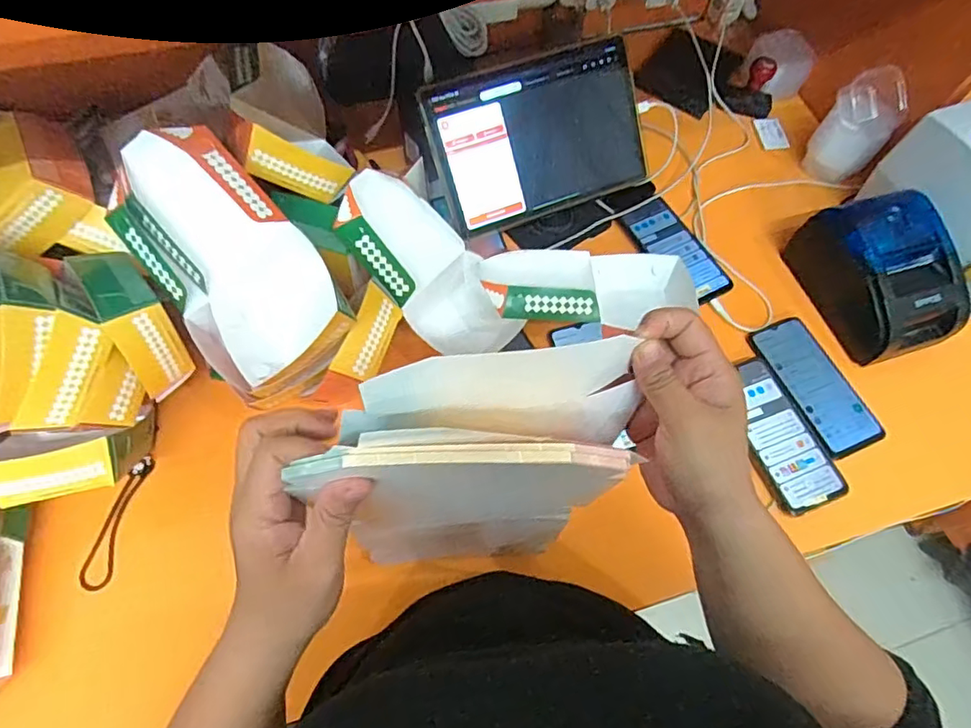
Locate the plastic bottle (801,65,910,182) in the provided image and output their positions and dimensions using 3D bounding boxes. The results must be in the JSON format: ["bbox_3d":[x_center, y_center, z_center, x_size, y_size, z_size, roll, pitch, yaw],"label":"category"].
[{"bbox_3d":[0.496,-0.314,0.758,0.084,0.128,0.076,41,69,16],"label":"plastic bottle"}]

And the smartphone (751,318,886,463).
[{"bbox_3d":[0.378,0.020,0.641,0.073,0.015,0.166,-21,67,-12],"label":"smartphone"}]

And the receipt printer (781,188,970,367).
[{"bbox_3d":[0.473,-0.109,0.660,0.123,0.099,0.181,-16,66,-10],"label":"receipt printer"}]

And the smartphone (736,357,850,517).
[{"bbox_3d":[0.321,0.074,0.614,0.076,0.010,0.167,-18,66,-11],"label":"smartphone"}]

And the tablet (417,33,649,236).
[{"bbox_3d":[0.065,-0.263,0.650,0.248,0.166,0.013,-21,23,-11],"label":"tablet"}]

